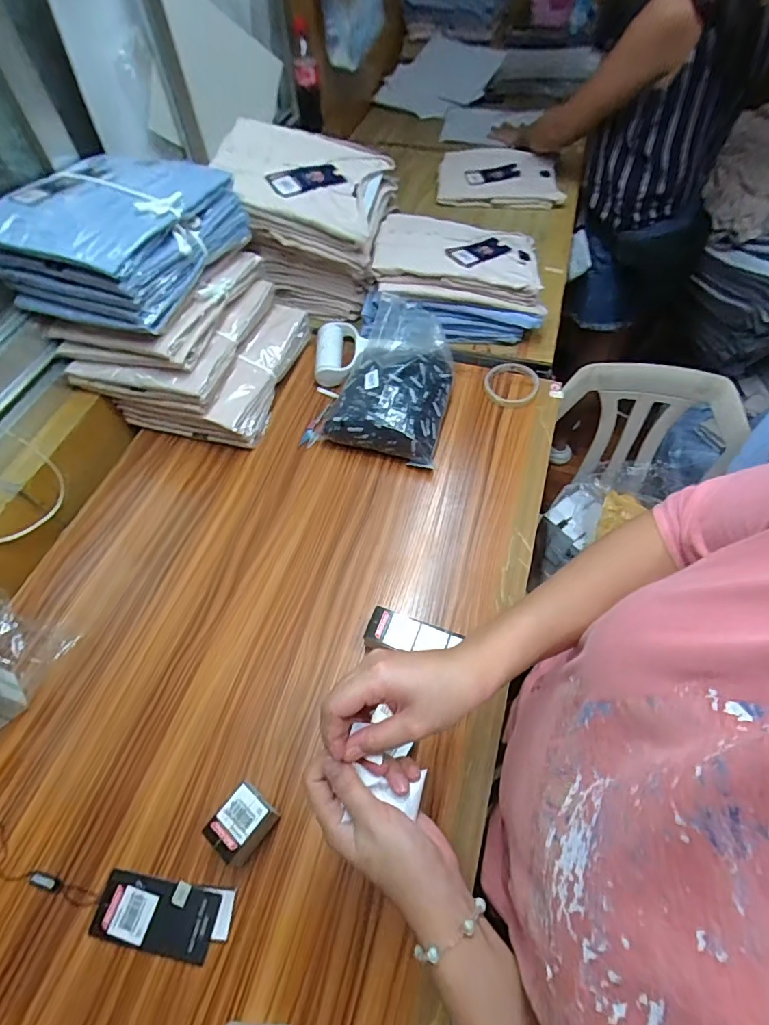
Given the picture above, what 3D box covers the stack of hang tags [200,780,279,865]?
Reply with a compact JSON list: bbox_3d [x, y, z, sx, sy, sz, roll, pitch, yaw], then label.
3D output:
[{"bbox_3d":[-0.131,0.289,0.437,0.043,0.051,0.054,39,67,23],"label":"stack of hang tags"}]

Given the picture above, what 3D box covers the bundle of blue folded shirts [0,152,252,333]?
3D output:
[{"bbox_3d":[-0.342,-0.369,0.614,0.223,0.098,0.259,13,59,10],"label":"bundle of blue folded shirts"}]

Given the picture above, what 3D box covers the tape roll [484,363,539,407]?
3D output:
[{"bbox_3d":[0.203,-0.204,0.745,0.082,0.013,0.093,26,63,17],"label":"tape roll"}]

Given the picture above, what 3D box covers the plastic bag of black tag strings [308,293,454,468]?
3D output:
[{"bbox_3d":[0.006,-0.204,0.720,0.192,0.082,0.258,11,59,9],"label":"plastic bag of black tag strings"}]

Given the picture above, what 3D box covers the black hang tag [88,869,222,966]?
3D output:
[{"bbox_3d":[-0.205,0.361,0.422,0.106,0.005,0.050,11,58,7],"label":"black hang tag"}]

